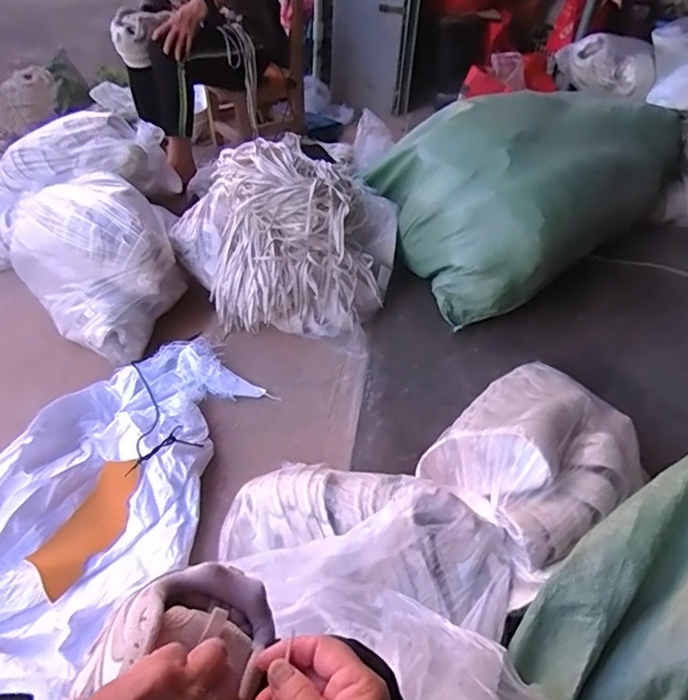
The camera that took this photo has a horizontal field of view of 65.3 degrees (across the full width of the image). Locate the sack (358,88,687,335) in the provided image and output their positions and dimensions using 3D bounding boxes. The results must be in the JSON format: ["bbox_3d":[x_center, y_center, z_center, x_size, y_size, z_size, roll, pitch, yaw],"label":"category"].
[{"bbox_3d":[0.488,-0.505,1.480,0.946,0.328,0.561,-33,55,-32],"label":"sack"}]

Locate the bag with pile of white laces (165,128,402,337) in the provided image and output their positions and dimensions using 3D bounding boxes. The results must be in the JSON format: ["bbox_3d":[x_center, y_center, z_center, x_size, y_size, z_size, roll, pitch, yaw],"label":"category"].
[{"bbox_3d":[-0.142,-0.279,1.304,0.527,0.290,0.423,6,44,2],"label":"bag with pile of white laces"}]

